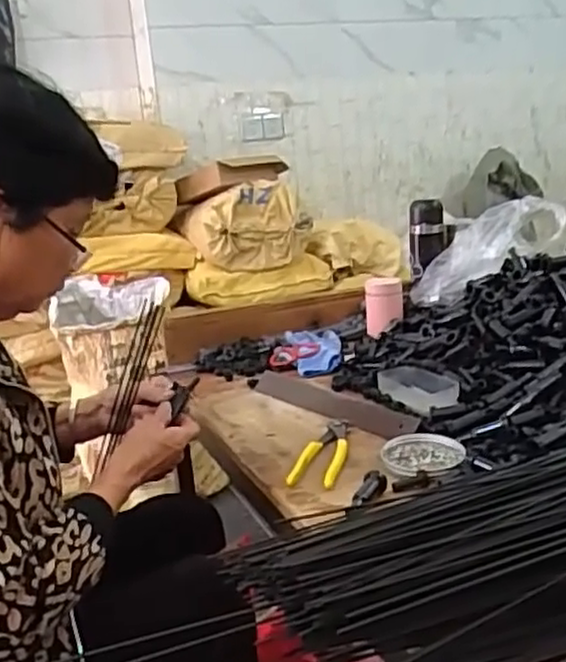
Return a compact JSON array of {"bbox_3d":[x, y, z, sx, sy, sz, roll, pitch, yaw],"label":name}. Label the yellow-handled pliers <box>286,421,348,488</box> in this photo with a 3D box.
[{"bbox_3d":[0.050,0.143,0.852,0.053,0.016,0.166,0,17,18],"label":"yellow-handled pliers"}]

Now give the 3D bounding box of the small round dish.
[{"bbox_3d":[0.156,0.140,0.815,0.085,0.012,0.091,-5,16,1],"label":"small round dish"}]

